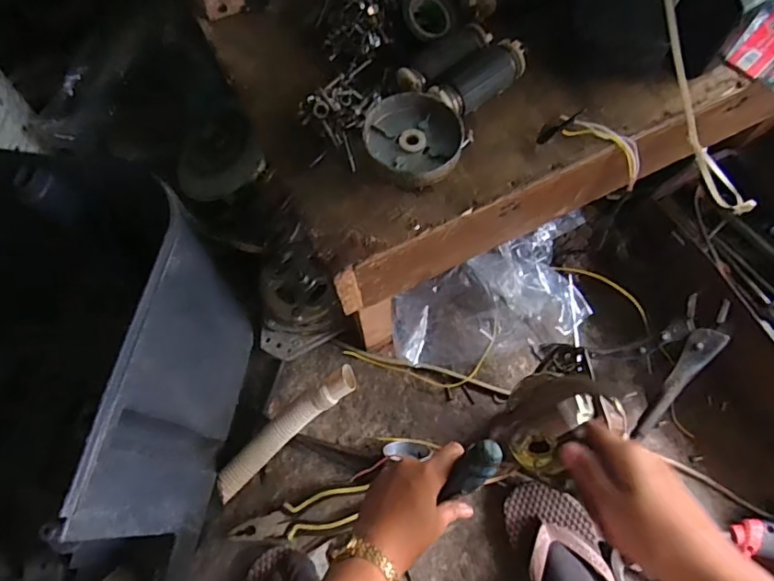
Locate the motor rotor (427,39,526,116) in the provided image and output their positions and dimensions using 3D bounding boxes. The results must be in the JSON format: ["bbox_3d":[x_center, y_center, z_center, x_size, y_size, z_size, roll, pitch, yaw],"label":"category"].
[{"bbox_3d":[0.080,-0.179,0.449,0.085,0.041,0.035,-35,72,-13],"label":"motor rotor"}]

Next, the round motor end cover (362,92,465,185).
[{"bbox_3d":[0.022,-0.117,0.399,0.075,0.024,0.083,-8,68,-3],"label":"round motor end cover"}]

